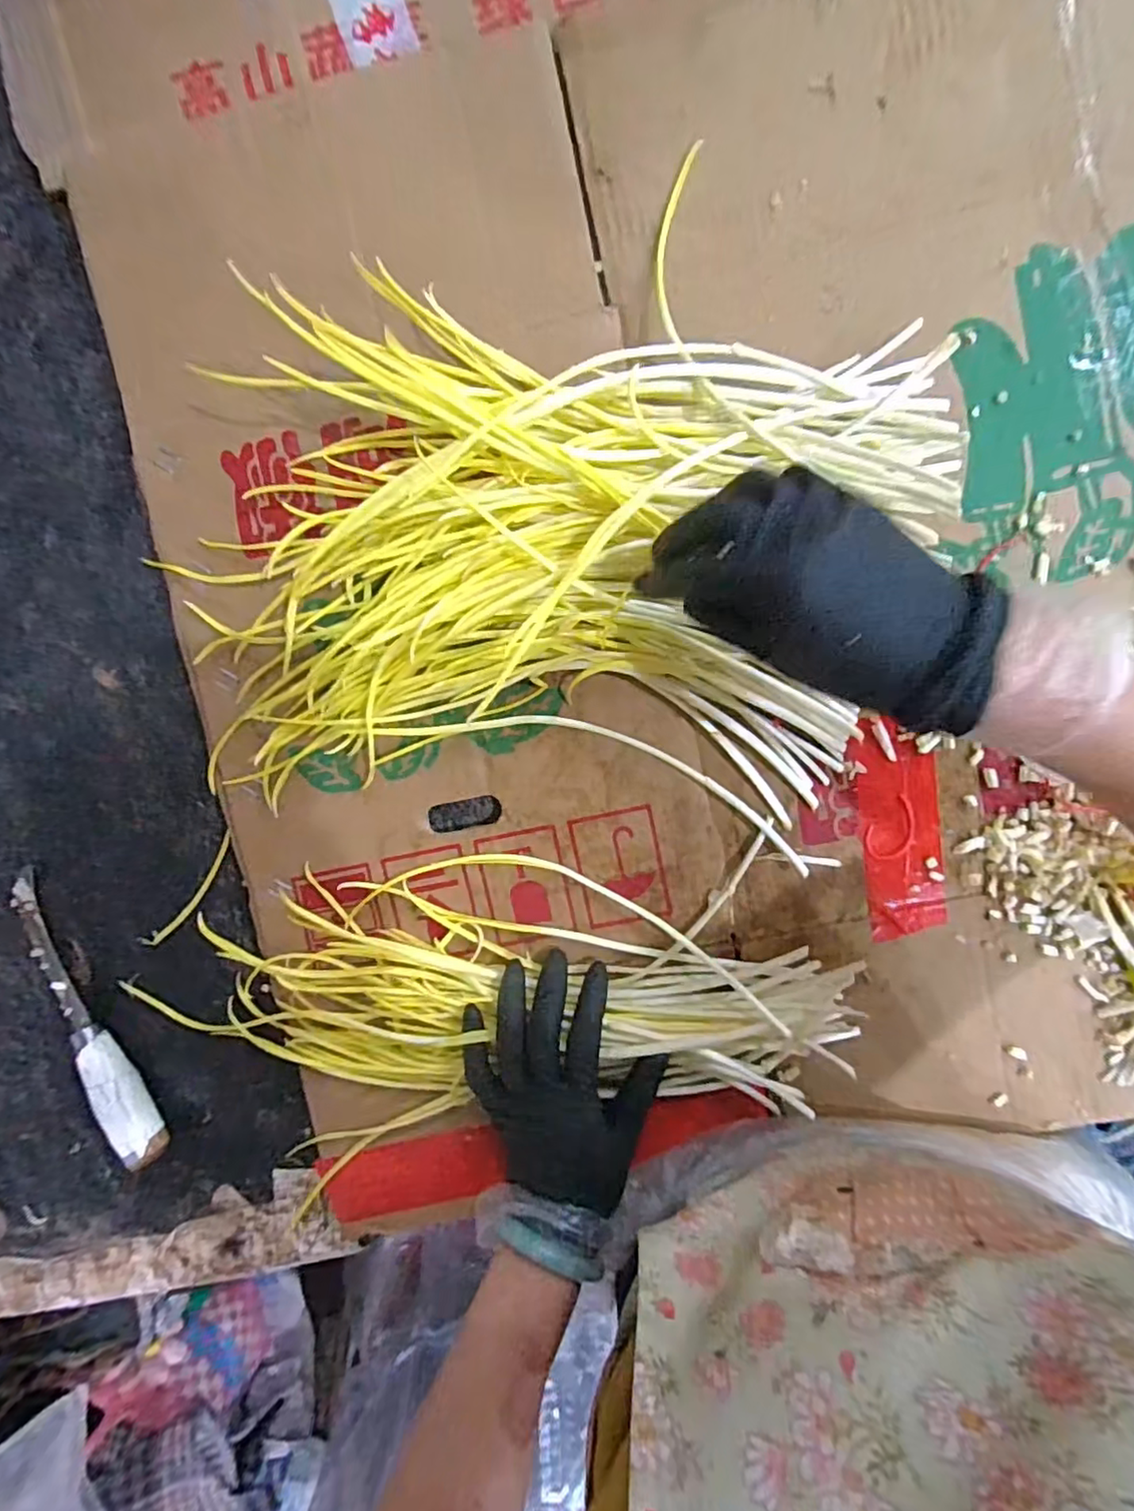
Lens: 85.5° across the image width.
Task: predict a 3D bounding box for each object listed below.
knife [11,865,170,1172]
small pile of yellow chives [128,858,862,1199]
[{"bbox_3d":[-0.314,0.171,0.394,0.022,0.027,0.200,-28,94,5],"label":"knife"},{"bbox_3d":[-0.045,0.164,0.375,0.424,0.039,0.190,1,95,4],"label":"small pile of yellow chives"}]

